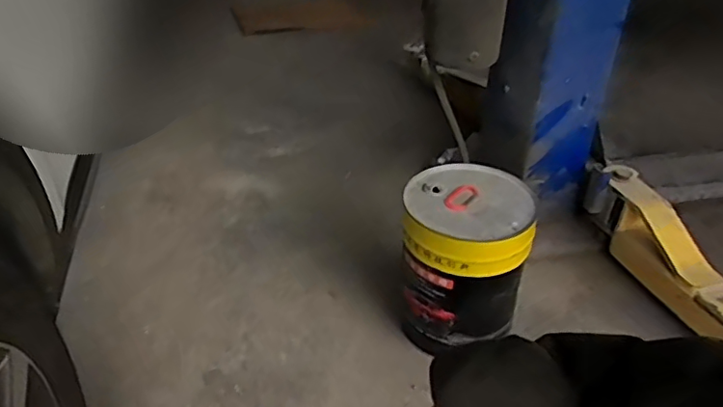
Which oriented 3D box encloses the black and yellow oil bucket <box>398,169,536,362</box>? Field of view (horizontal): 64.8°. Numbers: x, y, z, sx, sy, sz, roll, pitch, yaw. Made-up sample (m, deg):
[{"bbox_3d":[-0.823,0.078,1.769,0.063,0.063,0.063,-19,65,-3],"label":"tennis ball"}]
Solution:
[{"bbox_3d":[0.213,0.117,1.199,0.238,0.292,0.258,0,37,0],"label":"black and yellow oil bucket"}]

